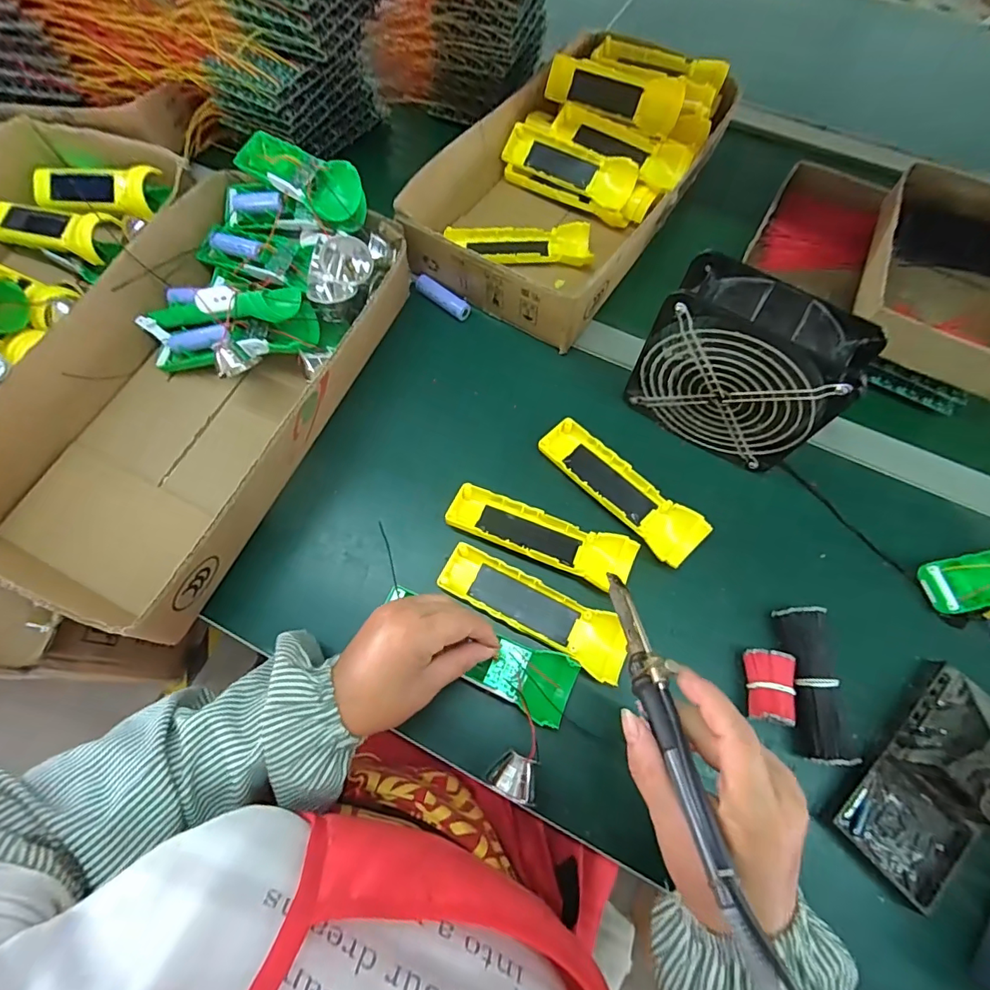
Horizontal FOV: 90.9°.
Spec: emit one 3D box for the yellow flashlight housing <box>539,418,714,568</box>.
[{"bbox_3d":[0.111,-0.007,0.435,0.047,0.021,0.161,-41,73,-15],"label":"yellow flashlight housing"}]

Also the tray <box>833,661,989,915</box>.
[{"bbox_3d":[0.318,0.196,0.335,0.073,0.064,0.159,38,73,15],"label":"tray"}]

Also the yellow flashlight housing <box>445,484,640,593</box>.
[{"bbox_3d":[0.039,0.036,0.422,0.161,0.025,0.046,20,69,9],"label":"yellow flashlight housing"}]

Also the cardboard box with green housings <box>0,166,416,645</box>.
[{"bbox_3d":[-0.267,-0.100,0.462,0.235,0.100,0.410,24,70,10],"label":"cardboard box with green housings"}]

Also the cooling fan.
[{"bbox_3d":[0.198,-0.103,0.399,0.145,0.139,0.057,32,72,13],"label":"cooling fan"}]

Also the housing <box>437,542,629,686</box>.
[{"bbox_3d":[0.032,0.092,0.399,0.160,0.016,0.045,28,71,11],"label":"housing"}]

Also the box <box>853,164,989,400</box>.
[{"bbox_3d":[0.434,-0.205,0.469,0.154,0.061,0.210,25,70,10],"label":"box"}]

